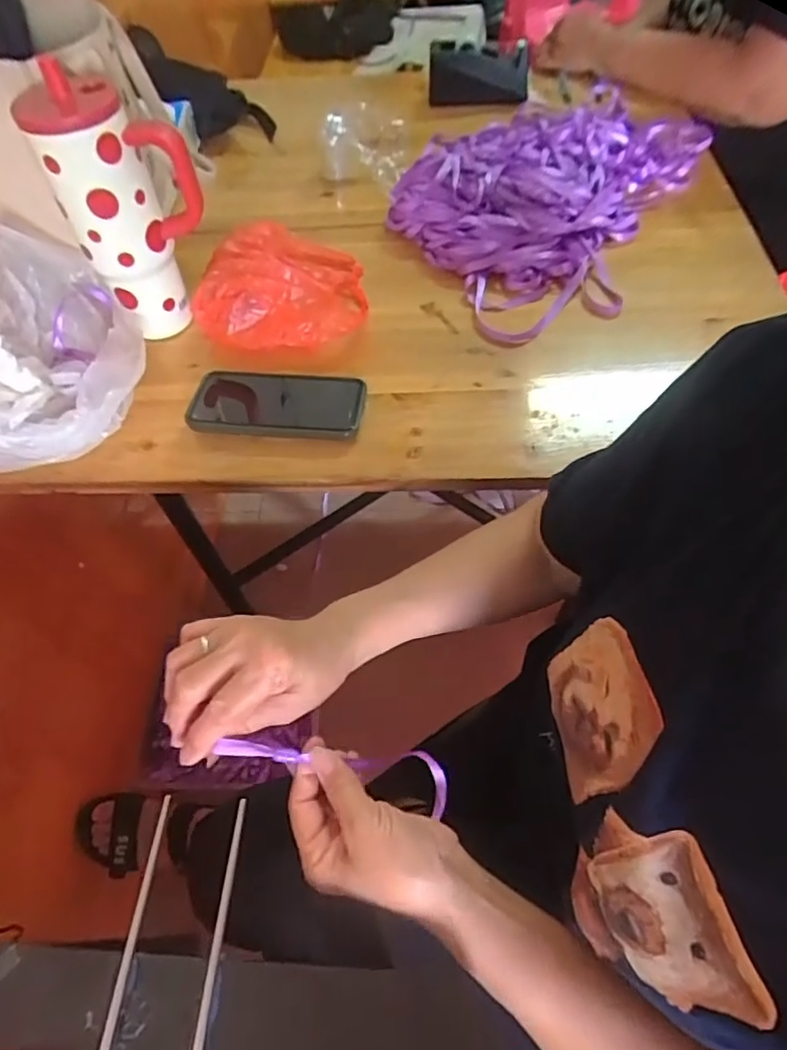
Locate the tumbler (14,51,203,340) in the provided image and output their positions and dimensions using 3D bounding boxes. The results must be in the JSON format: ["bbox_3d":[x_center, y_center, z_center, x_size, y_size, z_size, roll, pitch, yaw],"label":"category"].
[{"bbox_3d":[-0.236,-0.277,0.548,0.108,0.207,0.081,20,60,15],"label":"tumbler"}]

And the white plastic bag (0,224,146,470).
[{"bbox_3d":[-0.355,-0.173,0.557,0.209,0.103,0.284,-21,58,-10],"label":"white plastic bag"}]

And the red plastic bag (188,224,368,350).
[{"bbox_3d":[-0.117,-0.263,0.634,0.172,0.052,0.180,0,57,3],"label":"red plastic bag"}]

